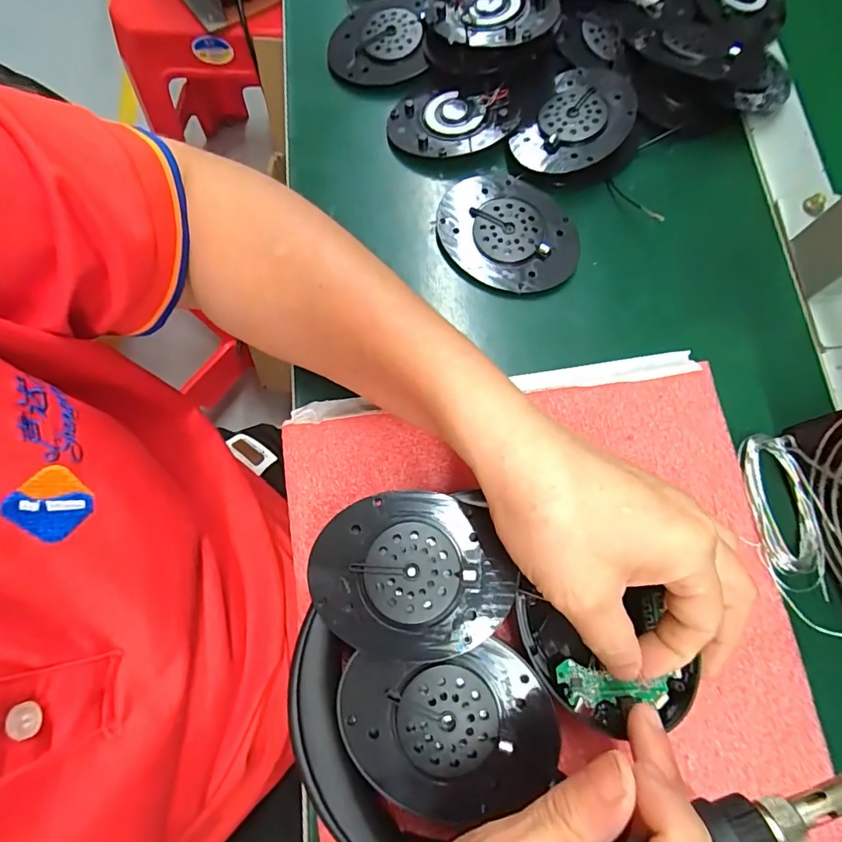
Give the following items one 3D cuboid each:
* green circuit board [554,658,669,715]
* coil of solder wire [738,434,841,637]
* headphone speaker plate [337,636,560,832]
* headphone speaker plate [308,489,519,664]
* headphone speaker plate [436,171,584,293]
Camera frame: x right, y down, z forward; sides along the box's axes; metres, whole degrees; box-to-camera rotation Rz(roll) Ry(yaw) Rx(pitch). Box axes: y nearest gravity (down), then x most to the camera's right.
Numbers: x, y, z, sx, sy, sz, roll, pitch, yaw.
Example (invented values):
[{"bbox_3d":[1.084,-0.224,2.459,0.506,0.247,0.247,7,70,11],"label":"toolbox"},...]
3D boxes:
[{"bbox_3d":[0.083,0.115,0.213,0.047,0.004,0.017,4,76,1],"label":"green circuit board"},{"bbox_3d":[0.185,0.054,0.243,0.037,0.009,0.097,-12,76,-2],"label":"coil of solder wire"},{"bbox_3d":[0.011,0.126,0.200,0.083,0.009,0.068,-17,76,-4],"label":"headphone speaker plate"},{"bbox_3d":[-0.004,0.065,0.212,0.083,0.006,0.067,0,76,1],"label":"headphone speaker plate"},{"bbox_3d":[0.051,-0.112,0.291,0.079,0.008,0.074,0,76,1],"label":"headphone speaker plate"}]

